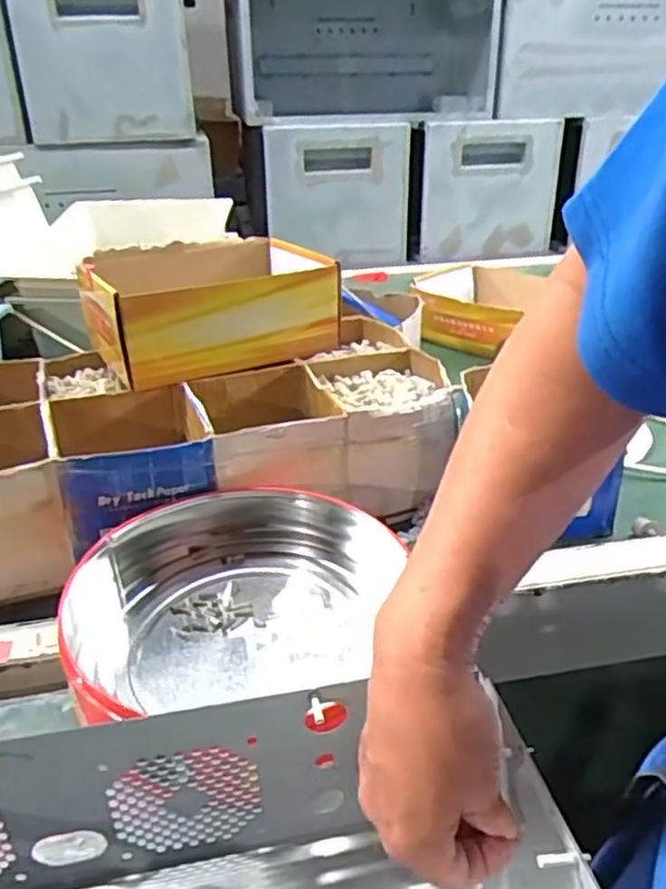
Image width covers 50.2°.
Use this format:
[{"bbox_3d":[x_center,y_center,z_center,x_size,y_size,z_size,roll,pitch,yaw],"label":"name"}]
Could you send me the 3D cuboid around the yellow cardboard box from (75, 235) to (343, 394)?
[{"bbox_3d":[-0.129,-0.142,0.754,0.238,0.100,0.175,-15,30,-25],"label":"yellow cardboard box"}]

